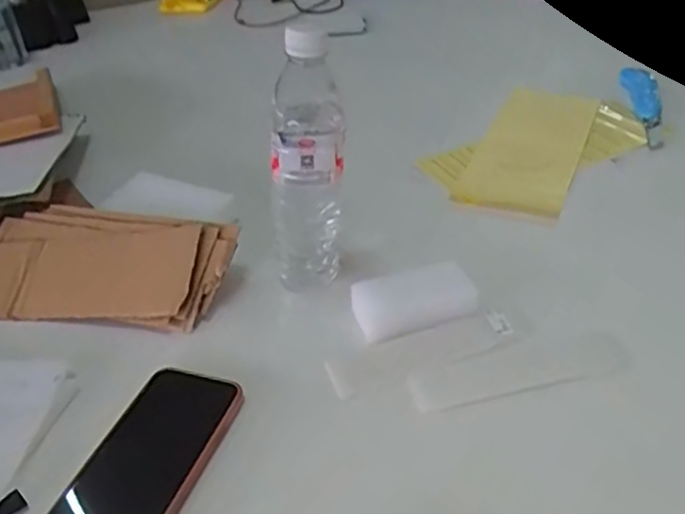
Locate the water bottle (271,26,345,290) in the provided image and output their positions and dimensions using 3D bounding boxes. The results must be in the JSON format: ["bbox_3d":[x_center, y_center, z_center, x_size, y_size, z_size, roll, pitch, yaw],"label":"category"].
[{"bbox_3d":[-0.029,-0.074,0.554,0.063,0.215,0.054,-5,37,1],"label":"water bottle"}]

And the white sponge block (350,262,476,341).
[{"bbox_3d":[0.061,0.037,0.552,0.101,0.030,0.049,-10,37,-7],"label":"white sponge block"}]

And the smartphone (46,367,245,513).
[{"bbox_3d":[-0.133,0.137,0.460,0.077,0.010,0.151,9,39,19],"label":"smartphone"}]

